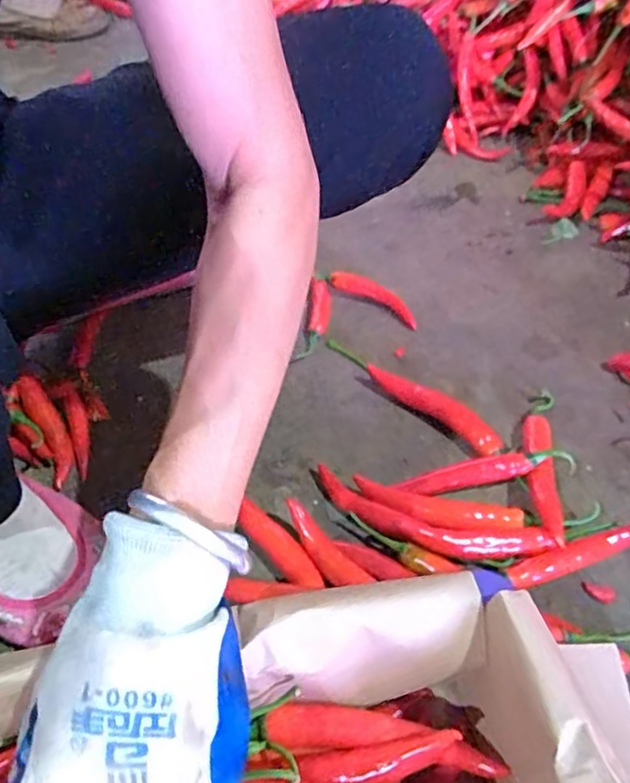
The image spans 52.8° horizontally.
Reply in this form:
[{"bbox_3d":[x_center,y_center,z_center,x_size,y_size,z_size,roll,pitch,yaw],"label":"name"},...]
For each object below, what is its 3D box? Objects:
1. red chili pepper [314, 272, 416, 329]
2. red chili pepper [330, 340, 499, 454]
[{"bbox_3d":[0.058,-0.103,0.674,0.120,0.015,0.025,29,55,24],"label":"red chili pepper"},{"bbox_3d":[0.087,-0.005,0.582,0.029,0.021,0.196,-34,57,-27],"label":"red chili pepper"}]

